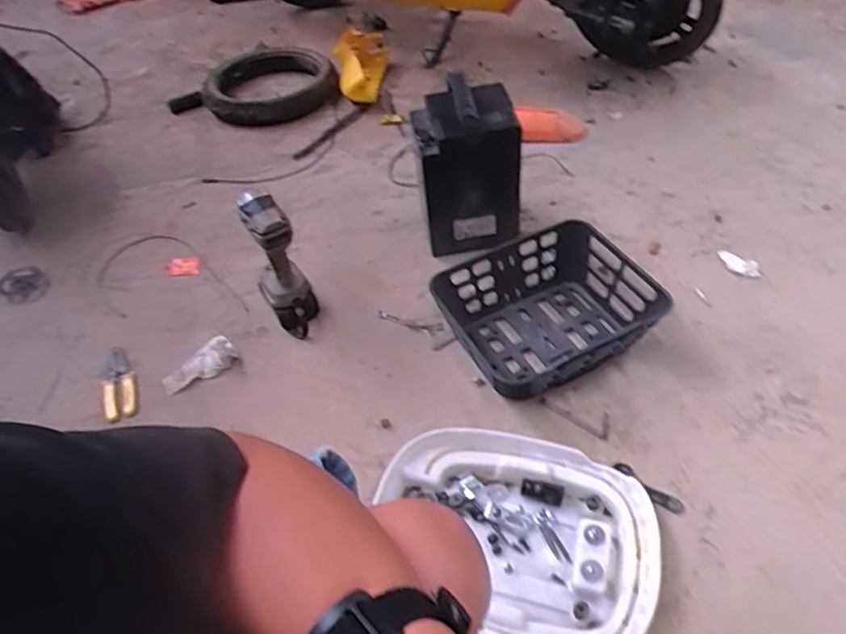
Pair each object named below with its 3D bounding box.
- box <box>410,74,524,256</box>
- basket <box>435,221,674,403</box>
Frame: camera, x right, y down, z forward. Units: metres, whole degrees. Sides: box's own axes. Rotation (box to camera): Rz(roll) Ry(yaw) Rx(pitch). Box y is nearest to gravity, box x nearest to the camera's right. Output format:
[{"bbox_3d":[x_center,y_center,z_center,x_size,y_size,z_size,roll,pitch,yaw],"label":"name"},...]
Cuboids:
[{"bbox_3d":[0.078,-0.276,1.159,0.184,0.296,0.140,-10,47,-6],"label":"box"},{"bbox_3d":[0.215,-0.008,1.035,0.328,0.111,0.267,-24,50,-19],"label":"basket"}]

